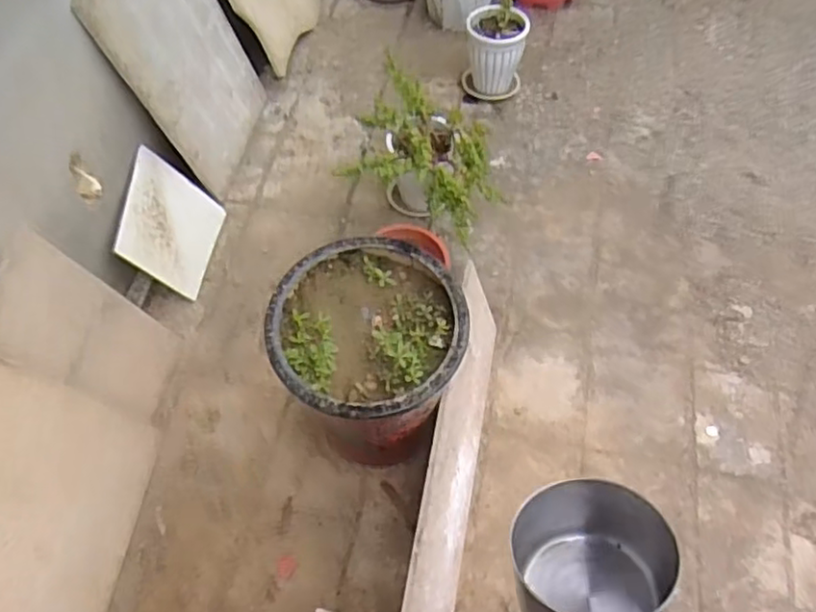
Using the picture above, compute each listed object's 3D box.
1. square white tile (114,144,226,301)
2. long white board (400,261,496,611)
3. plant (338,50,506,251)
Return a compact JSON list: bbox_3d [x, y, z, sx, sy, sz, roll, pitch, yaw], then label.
[{"bbox_3d":[-0.561,-0.186,1.592,0.017,0.250,0.268,-5,62,36],"label":"square white tile"},{"bbox_3d":[0.080,0.325,1.230,0.016,0.295,0.800,1,63,20],"label":"long white board"},{"bbox_3d":[0.052,-0.339,1.628,0.333,0.280,0.321,17,62,11],"label":"plant"}]

